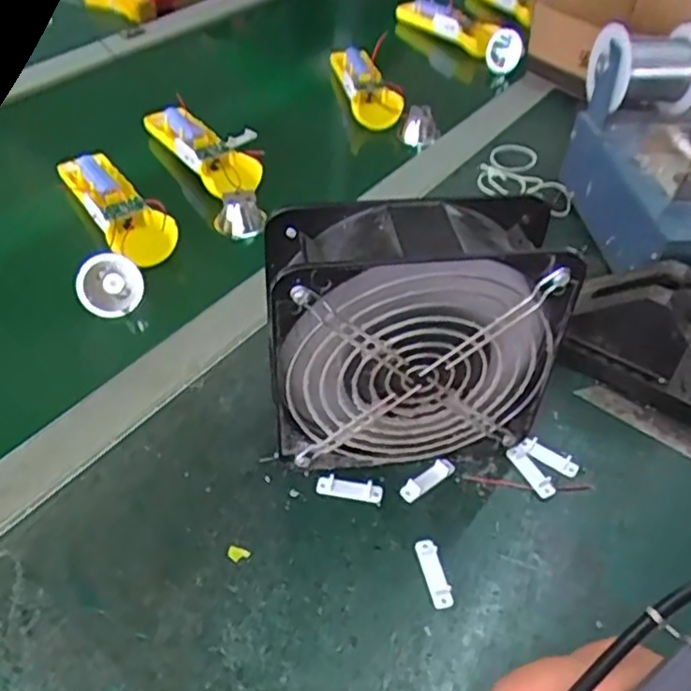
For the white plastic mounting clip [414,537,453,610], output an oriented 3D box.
[{"bbox_3d":[0.047,0.119,0.359,0.011,0.005,0.037,-8,46,-11],"label":"white plastic mounting clip"}]

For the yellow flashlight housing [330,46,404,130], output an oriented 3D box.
[{"bbox_3d":[0.021,-0.288,0.774,0.051,0.041,0.162,-7,45,-10],"label":"yellow flashlight housing"}]

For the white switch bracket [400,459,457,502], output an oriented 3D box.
[{"bbox_3d":[0.049,0.076,0.400,0.039,0.006,0.011,-27,52,-27],"label":"white switch bracket"}]

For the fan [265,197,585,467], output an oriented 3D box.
[{"bbox_3d":[0.035,-0.001,0.375,0.147,0.152,0.061,-4,45,-7],"label":"fan"}]

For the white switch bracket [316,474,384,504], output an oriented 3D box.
[{"bbox_3d":[0.002,0.082,0.394,0.037,0.006,0.010,7,45,3],"label":"white switch bracket"}]

